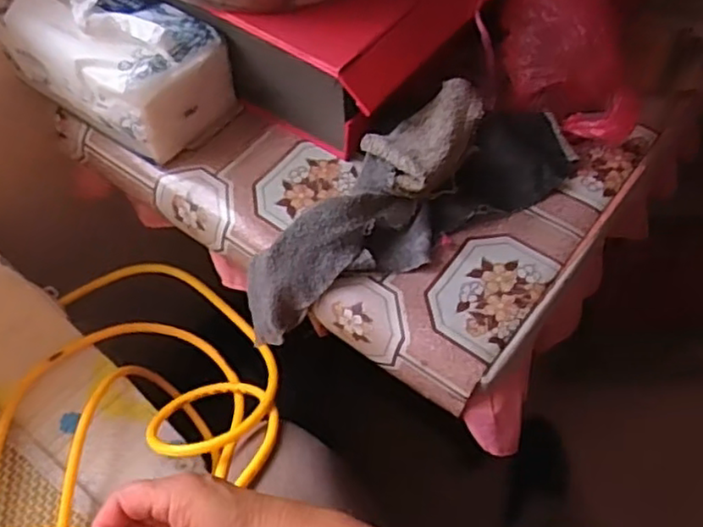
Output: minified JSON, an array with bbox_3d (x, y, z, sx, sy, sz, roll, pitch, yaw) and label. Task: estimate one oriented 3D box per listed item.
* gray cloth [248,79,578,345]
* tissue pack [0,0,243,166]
[{"bbox_3d":[0.039,-0.040,0.483,0.252,0.098,0.094,-28,61,-16],"label":"gray cloth"},{"bbox_3d":[-0.186,-0.160,0.514,0.169,0.075,0.095,33,63,20],"label":"tissue pack"}]

